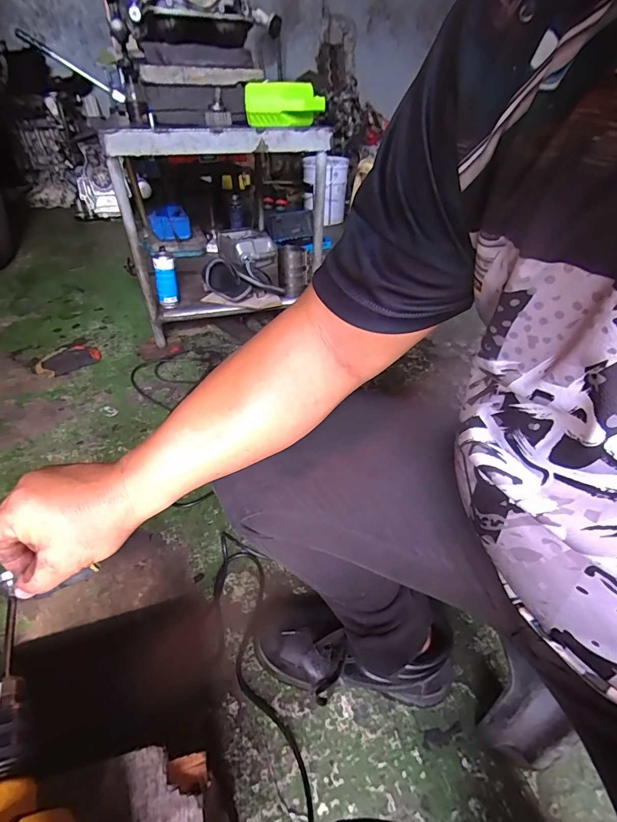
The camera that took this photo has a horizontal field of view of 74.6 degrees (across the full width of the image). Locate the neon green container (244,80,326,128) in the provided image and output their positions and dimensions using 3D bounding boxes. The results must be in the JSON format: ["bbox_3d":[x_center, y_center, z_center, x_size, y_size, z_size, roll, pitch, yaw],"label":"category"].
[{"bbox_3d":[-0.060,-0.836,1.105,0.222,0.093,0.078,-4,38,-6],"label":"neon green container"}]

